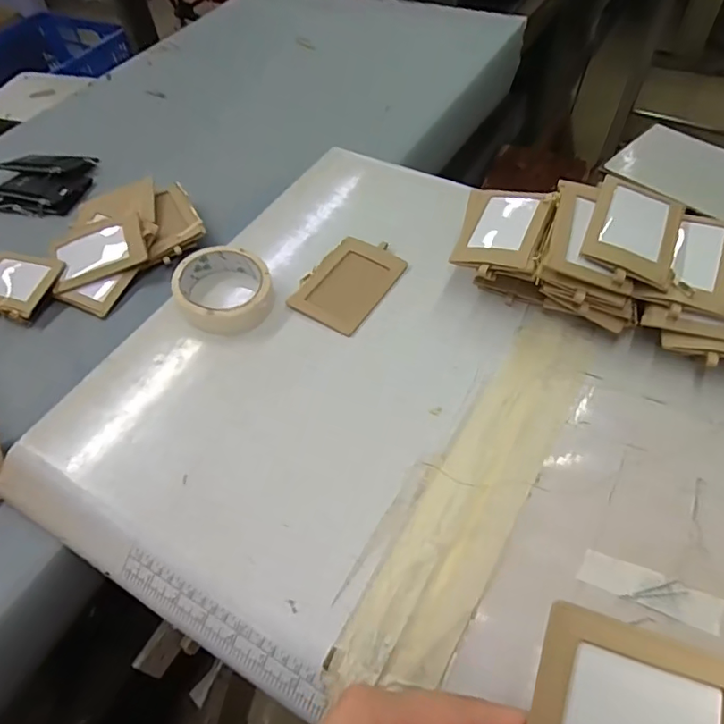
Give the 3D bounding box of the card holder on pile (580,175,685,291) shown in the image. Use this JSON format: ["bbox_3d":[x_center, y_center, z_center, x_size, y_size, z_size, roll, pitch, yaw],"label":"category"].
[{"bbox_3d":[0.228,-0.110,0.438,0.069,0.010,0.109,21,61,12],"label":"card holder on pile"}]

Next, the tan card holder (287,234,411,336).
[{"bbox_3d":[-0.013,-0.079,0.515,0.077,0.004,0.112,29,62,16],"label":"tan card holder"}]

